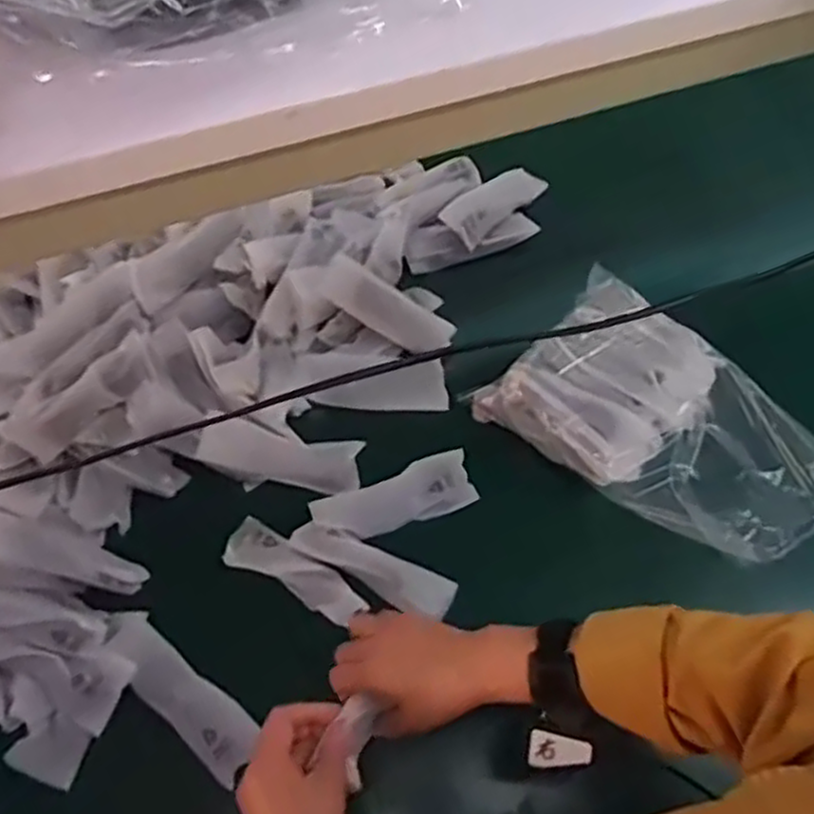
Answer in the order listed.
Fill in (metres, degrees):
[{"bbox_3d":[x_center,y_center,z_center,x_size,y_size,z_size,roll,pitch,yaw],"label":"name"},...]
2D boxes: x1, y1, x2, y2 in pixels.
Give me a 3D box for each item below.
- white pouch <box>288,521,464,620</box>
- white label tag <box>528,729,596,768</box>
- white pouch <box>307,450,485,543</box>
[{"bbox_3d":[-0.032,0.144,0.667,0.151,0.019,0.041,22,65,11],"label":"white pouch"},{"bbox_3d":[0.103,0.232,0.501,0.041,0.005,0.023,9,79,13],"label":"white label tag"},{"bbox_3d":[-0.011,0.088,0.705,0.153,0.007,0.055,-17,86,-16],"label":"white pouch"}]

